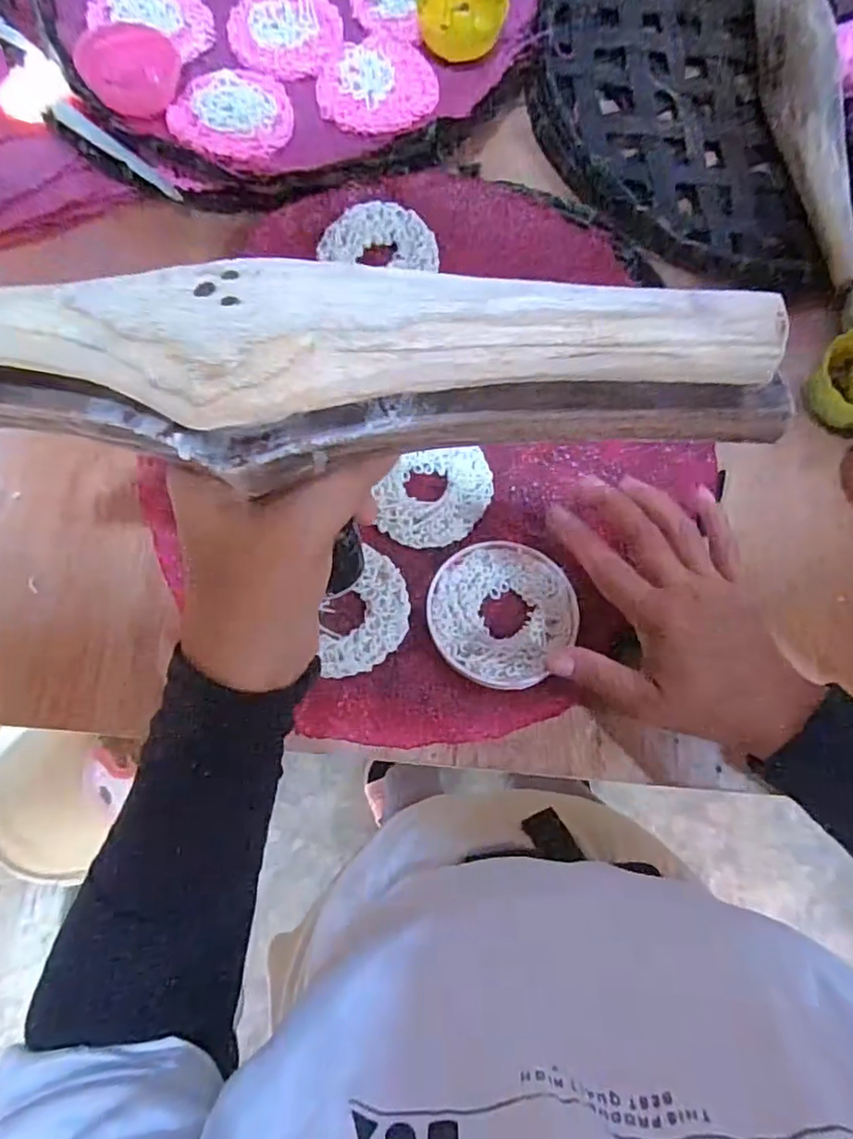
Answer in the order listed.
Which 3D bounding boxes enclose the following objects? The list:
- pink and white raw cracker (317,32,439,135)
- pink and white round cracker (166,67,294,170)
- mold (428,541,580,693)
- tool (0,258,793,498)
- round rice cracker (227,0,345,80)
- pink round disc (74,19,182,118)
[{"bbox_3d":[-0.033,-0.328,0.414,0.077,0.007,0.081,-11,79,-4],"label":"pink and white raw cracker"},{"bbox_3d":[-0.128,-0.302,0.406,0.075,0.009,0.076,0,78,-2],"label":"pink and white round cracker"},{"bbox_3d":[0.046,0.025,0.363,0.085,0.011,0.085,0,78,-2],"label":"mold"},{"bbox_3d":[-0.049,-0.057,0.180,0.282,0.038,0.054,3,78,9],"label":"tool"},{"bbox_3d":[-0.098,-0.377,0.430,0.076,0.005,0.085,-8,78,-3],"label":"round rice cracker"},{"bbox_3d":[-0.195,-0.327,0.398,0.061,0.015,0.054,27,79,4],"label":"pink round disc"}]

